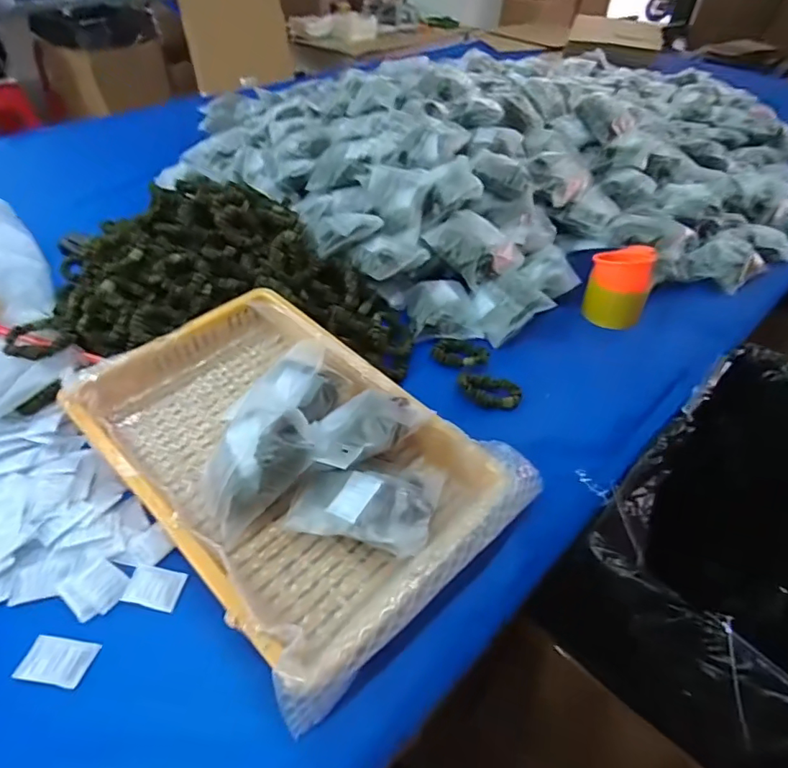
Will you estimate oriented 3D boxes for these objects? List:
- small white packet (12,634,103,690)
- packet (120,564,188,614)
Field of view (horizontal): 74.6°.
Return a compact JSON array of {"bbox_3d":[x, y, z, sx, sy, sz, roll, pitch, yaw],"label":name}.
[{"bbox_3d":[-0.259,0.212,0.398,0.046,0.008,0.033,6,44,3],"label":"small white packet"},{"bbox_3d":[-0.207,0.177,0.448,0.044,0.009,0.032,9,44,7],"label":"packet"}]

